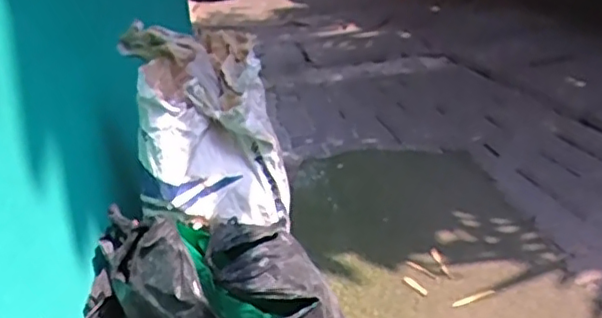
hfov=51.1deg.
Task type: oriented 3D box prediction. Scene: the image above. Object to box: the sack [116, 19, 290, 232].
[{"bbox_3d":[-0.141,-0.047,0.941,0.201,0.274,0.152,-11,20,-8],"label":"sack"}]

